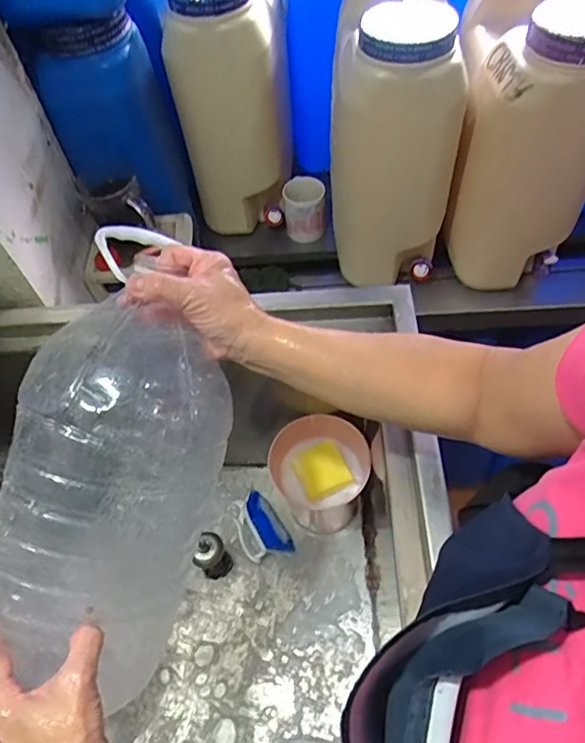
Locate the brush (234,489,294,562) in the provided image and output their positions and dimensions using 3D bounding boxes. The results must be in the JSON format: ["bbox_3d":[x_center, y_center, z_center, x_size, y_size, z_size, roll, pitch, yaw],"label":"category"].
[{"bbox_3d":[-0.055,0.253,0.896,0.075,0.055,0.117,-20,57,-8],"label":"brush"}]

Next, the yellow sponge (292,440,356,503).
[{"bbox_3d":[0.046,0.150,0.820,0.074,0.018,0.080,-23,58,-10],"label":"yellow sponge"}]

